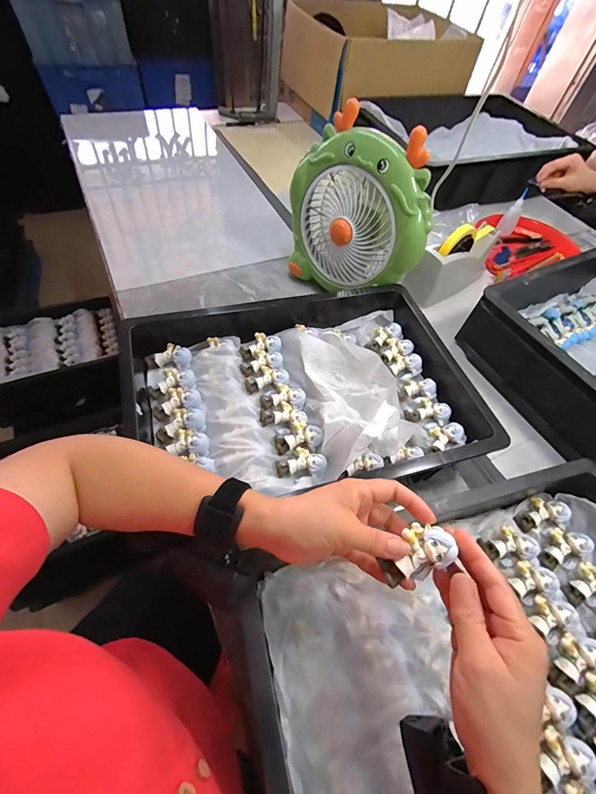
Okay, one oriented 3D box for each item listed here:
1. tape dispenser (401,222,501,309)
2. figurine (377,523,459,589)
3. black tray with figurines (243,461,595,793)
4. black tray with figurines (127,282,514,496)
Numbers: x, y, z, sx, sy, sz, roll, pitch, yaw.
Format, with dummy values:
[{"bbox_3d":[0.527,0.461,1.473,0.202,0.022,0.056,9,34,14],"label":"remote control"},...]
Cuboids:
[{"bbox_3d":[0.317,-0.273,0.688,0.222,0.118,0.061,-29,64,-23],"label":"tape dispenser"},{"bbox_3d":[0.095,0.129,0.276,0.056,0.031,0.036,-31,65,-19],"label":"figurine"},{"bbox_3d":[0.205,0.253,0.326,0.486,0.100,0.314,-12,59,-14],"label":"black tray with figurines"},{"bbox_3d":[0.010,-0.027,0.485,0.461,0.092,0.354,-13,59,-15],"label":"black tray with figurines"}]

